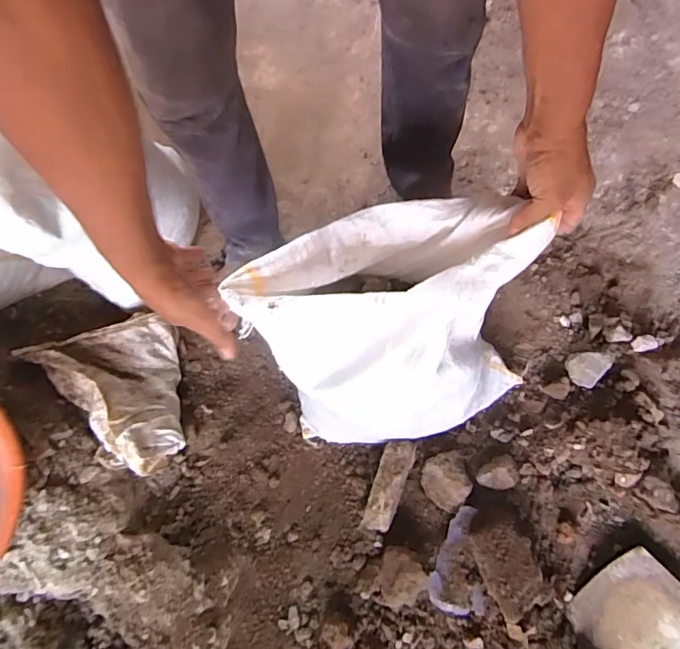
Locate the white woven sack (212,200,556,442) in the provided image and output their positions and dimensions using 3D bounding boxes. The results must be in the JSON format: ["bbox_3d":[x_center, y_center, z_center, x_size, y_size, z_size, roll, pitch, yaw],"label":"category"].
[{"bbox_3d":[0.075,0.018,0.675,0.333,0.406,0.263,-26,74,-7],"label":"white woven sack"}]

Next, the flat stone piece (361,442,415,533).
[{"bbox_3d":[0.082,0.261,0.797,0.055,0.058,0.156,22,74,8],"label":"flat stone piece"}]

